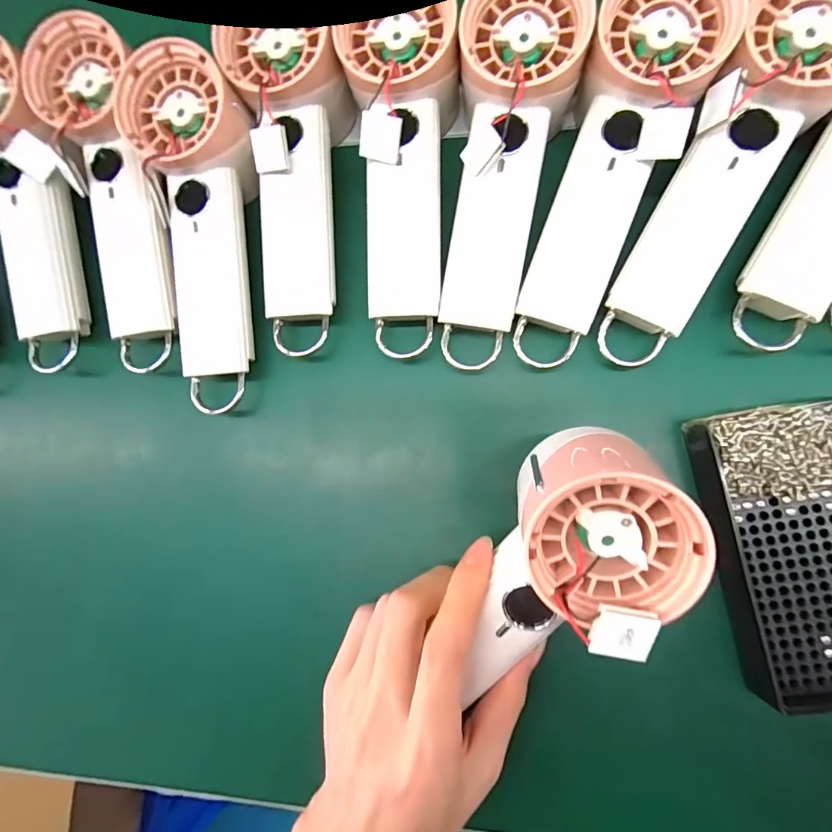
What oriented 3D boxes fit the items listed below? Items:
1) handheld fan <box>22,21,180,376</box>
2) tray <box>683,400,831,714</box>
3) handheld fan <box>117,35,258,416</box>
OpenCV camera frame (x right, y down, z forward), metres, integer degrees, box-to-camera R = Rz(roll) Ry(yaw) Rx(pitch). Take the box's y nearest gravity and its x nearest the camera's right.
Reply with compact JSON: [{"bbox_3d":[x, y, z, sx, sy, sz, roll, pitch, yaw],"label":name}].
[{"bbox_3d":[-0.175,-0.128,0.256,0.064,0.035,0.198,-10,98,7],"label":"handheld fan"},{"bbox_3d":[0.194,0.064,0.206,0.092,0.028,0.137,-8,83,7],"label":"tray"},{"bbox_3d":[-0.120,-0.103,0.252,0.059,0.034,0.192,-3,98,7],"label":"handheld fan"}]

